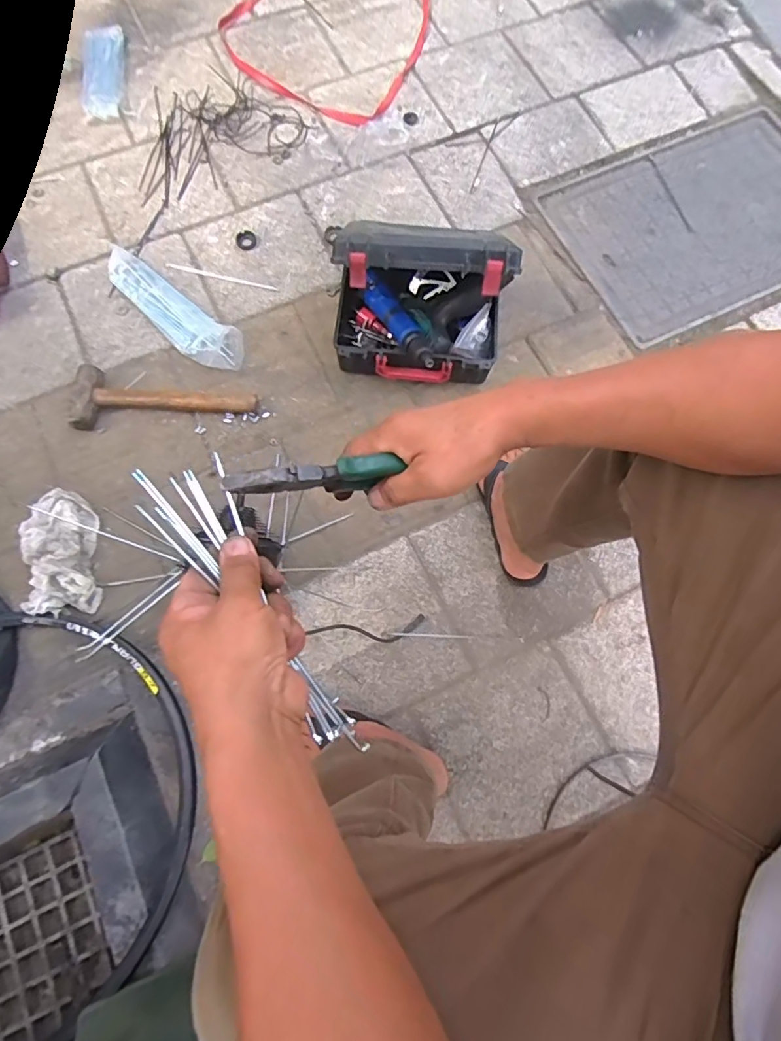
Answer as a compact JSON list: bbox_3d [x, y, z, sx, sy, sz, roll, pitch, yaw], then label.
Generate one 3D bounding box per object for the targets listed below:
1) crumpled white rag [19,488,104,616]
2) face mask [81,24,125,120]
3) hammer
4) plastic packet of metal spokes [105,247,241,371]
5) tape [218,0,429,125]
[{"bbox_3d":[-0.522,0.046,0.819,0.098,0.053,0.203,-8,76,-5],"label":"crumpled white rag"},{"bbox_3d":[-0.609,-0.957,1.093,0.081,0.015,0.240,-3,79,-9],"label":"face mask"},{"bbox_3d":[-0.401,-0.197,0.899,0.323,0.044,0.111,6,75,-1],"label":"hammer"},{"bbox_3d":[-0.402,-0.385,0.956,0.322,0.026,0.089,38,76,9],"label":"plastic packet of metal spokes"},{"bbox_3d":[-0.120,-1.150,1.164,0.442,0.026,0.540,29,75,7],"label":"tape"}]

